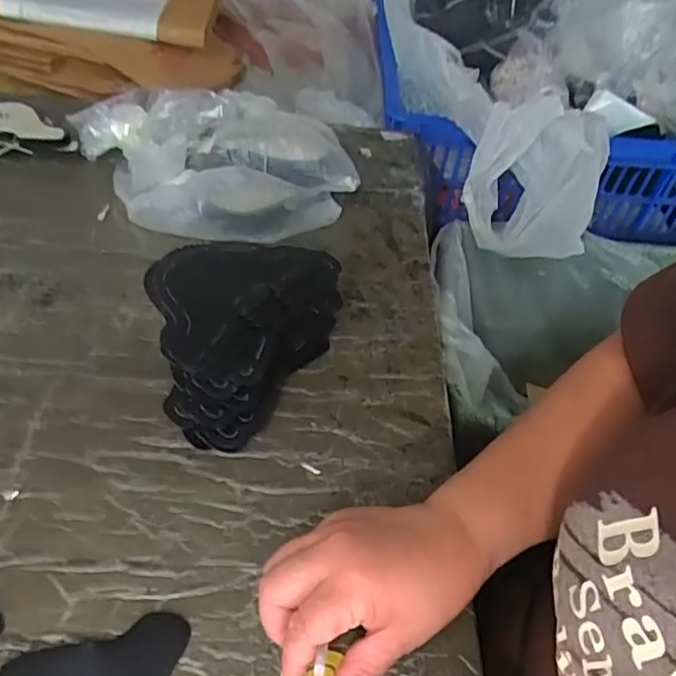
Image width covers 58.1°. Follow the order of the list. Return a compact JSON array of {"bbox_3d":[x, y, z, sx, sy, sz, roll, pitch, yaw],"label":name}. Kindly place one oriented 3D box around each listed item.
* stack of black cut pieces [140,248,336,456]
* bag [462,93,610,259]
[{"bbox_3d":[-0.084,-0.012,0.469,0.121,0.087,0.166,24,47,16],"label":"stack of black cut pieces"},{"bbox_3d":[0.241,-0.202,0.741,0.151,0.123,0.176,17,46,9],"label":"bag"}]

